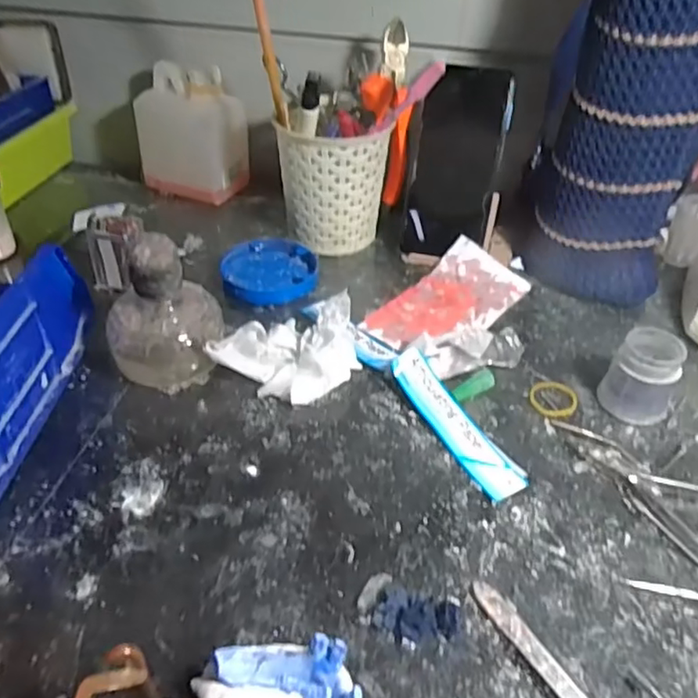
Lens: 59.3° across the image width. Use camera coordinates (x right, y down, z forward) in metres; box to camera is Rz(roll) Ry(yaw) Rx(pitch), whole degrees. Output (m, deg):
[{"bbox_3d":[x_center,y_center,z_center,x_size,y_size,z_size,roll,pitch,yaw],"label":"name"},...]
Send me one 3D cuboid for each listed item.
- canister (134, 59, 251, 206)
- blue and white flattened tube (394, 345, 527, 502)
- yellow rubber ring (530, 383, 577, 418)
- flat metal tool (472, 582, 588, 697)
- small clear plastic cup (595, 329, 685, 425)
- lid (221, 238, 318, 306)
[{"bbox_3d":[-0.156,-0.217,0.614,0.087,0.121,0.072,20,44,20],"label":"canister"},{"bbox_3d":[0.066,0.045,0.388,0.027,0.021,0.115,-20,45,-23],"label":"blue and white flattened tube"},{"bbox_3d":[0.142,0.034,0.422,0.031,0.004,0.035,11,41,10],"label":"yellow rubber ring"},{"bbox_3d":[0.101,0.156,0.271,0.012,0.005,0.129,-22,46,-25],"label":"flat metal tool"},{"bbox_3d":[0.196,0.018,0.407,0.041,0.049,0.040,1,41,-1],"label":"small clear plastic cup"},{"bbox_3d":[-0.069,-0.070,0.527,0.080,0.014,0.082,1,41,-1],"label":"lid"}]

